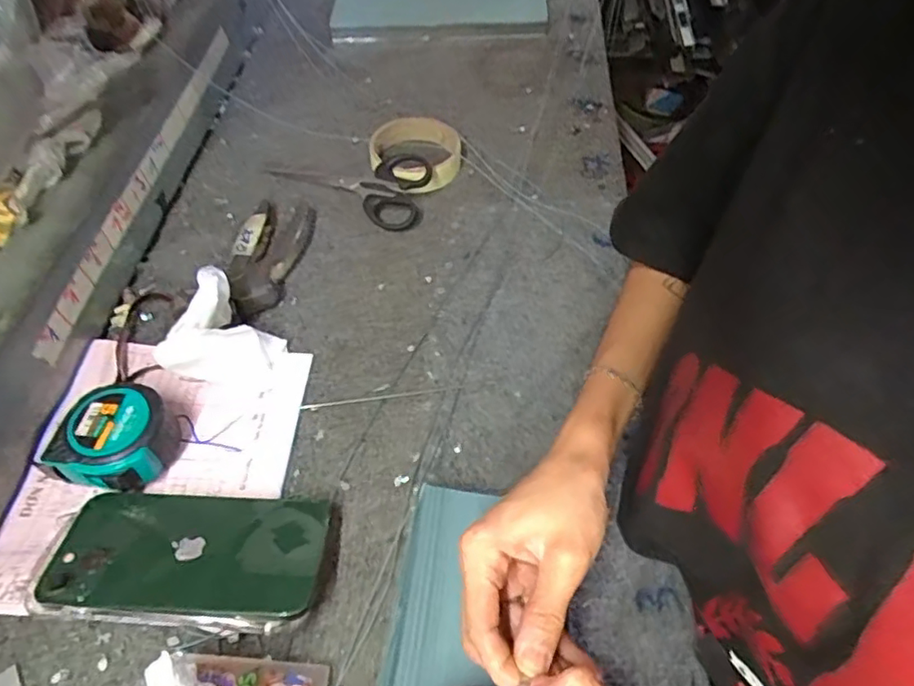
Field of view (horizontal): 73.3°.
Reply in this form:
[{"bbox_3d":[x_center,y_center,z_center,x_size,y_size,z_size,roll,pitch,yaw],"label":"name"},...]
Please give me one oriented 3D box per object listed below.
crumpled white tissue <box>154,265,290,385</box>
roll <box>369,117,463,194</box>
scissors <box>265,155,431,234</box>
[{"bbox_3d":[-0.163,-0.002,0.426,0.049,0.070,0.067,20,54,13],"label":"crumpled white tissue"},{"bbox_3d":[-0.037,-0.184,0.592,0.087,0.028,0.100,31,58,21],"label":"roll"},{"bbox_3d":[-0.098,-0.134,0.564,0.154,0.019,0.070,1,77,18],"label":"scissors"}]

